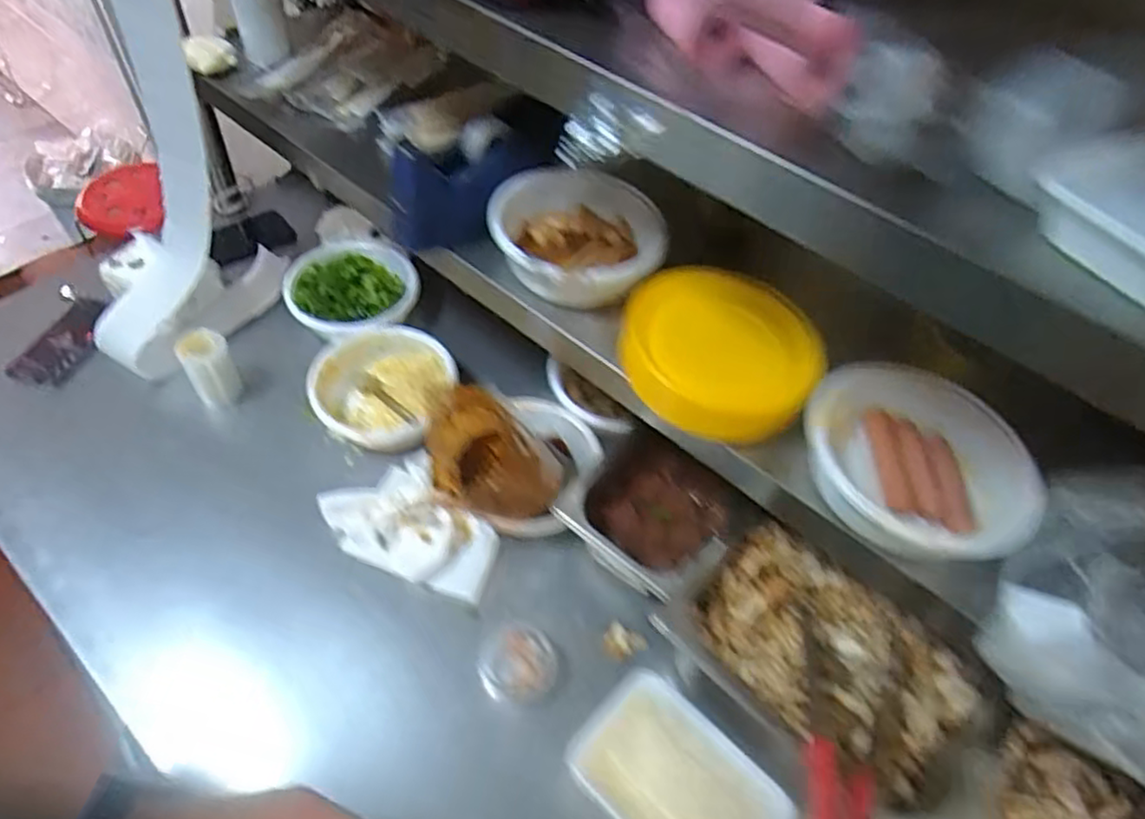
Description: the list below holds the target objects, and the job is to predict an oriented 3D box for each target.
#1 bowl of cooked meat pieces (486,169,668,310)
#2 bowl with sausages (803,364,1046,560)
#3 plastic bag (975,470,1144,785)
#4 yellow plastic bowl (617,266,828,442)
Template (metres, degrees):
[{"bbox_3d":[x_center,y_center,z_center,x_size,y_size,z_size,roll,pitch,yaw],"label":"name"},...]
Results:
[{"bbox_3d":[0.002,-0.172,0.683,0.157,0.068,0.166,3,52,-3],"label":"bowl of cooked meat pieces"},{"bbox_3d":[0.277,0.040,0.538,0.179,0.070,0.155,29,55,17],"label":"bowl with sausages"},{"bbox_3d":[0.372,0.142,0.437,0.163,0.120,0.183,28,55,16],"label":"plastic bag"},{"bbox_3d":[0.129,-0.055,0.601,0.167,0.052,0.157,3,52,-3],"label":"yellow plastic bowl"}]

